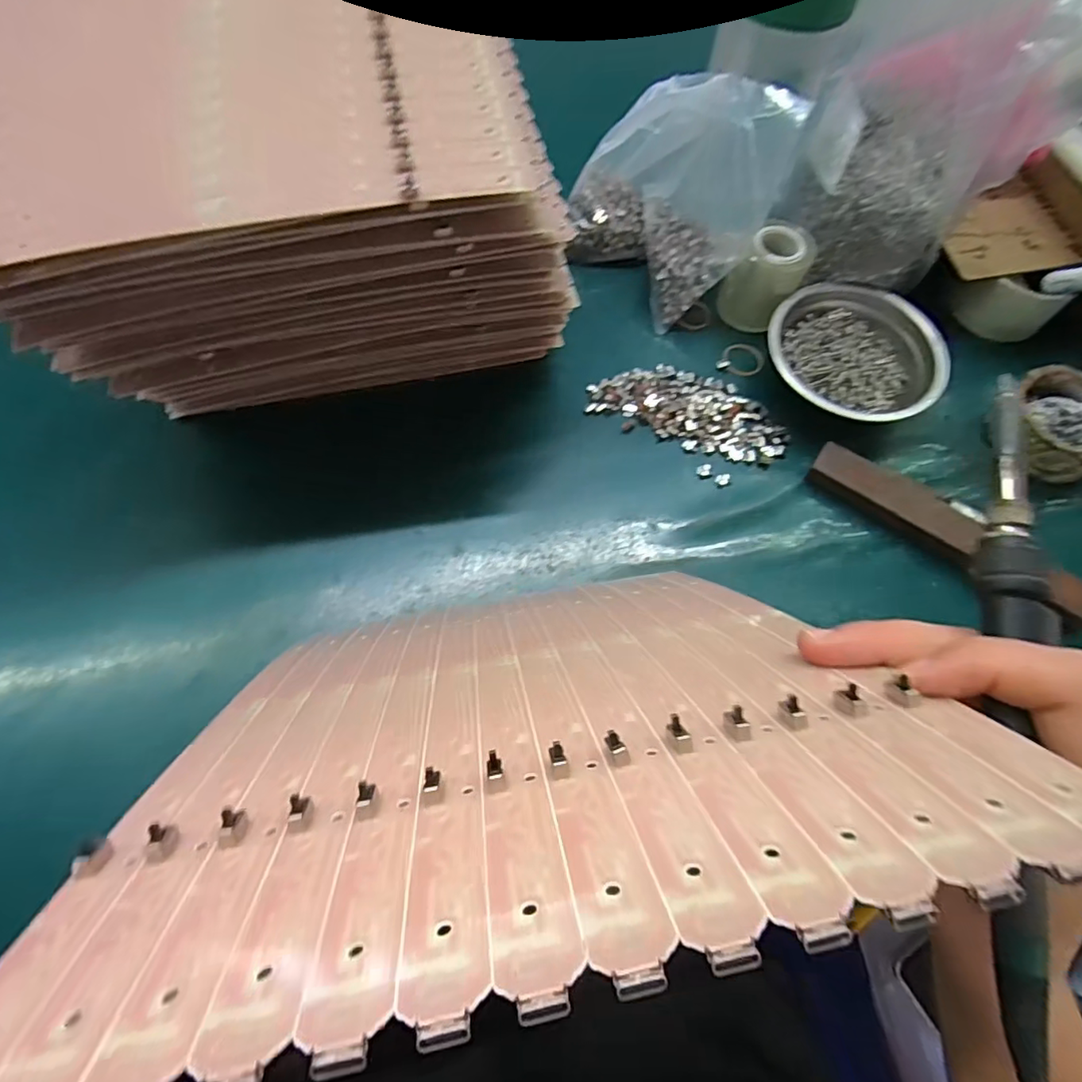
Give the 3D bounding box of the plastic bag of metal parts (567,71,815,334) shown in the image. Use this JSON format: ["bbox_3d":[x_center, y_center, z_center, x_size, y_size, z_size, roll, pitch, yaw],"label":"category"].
[{"bbox_3d":[0.091,-0.267,0.439,0.157,0.137,0.078,40,72,15],"label":"plastic bag of metal parts"}]

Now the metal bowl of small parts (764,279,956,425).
[{"bbox_3d":[0.243,-0.146,0.448,0.128,0.038,0.117,0,66,-1],"label":"metal bowl of small parts"}]

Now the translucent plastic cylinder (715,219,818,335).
[{"bbox_3d":[0.181,-0.212,0.463,0.053,0.066,0.051,32,70,12],"label":"translucent plastic cylinder"}]

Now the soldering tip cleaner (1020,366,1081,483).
[{"bbox_3d":[0.391,-0.090,0.431,0.082,0.037,0.077,-34,71,-14],"label":"soldering tip cleaner"}]

